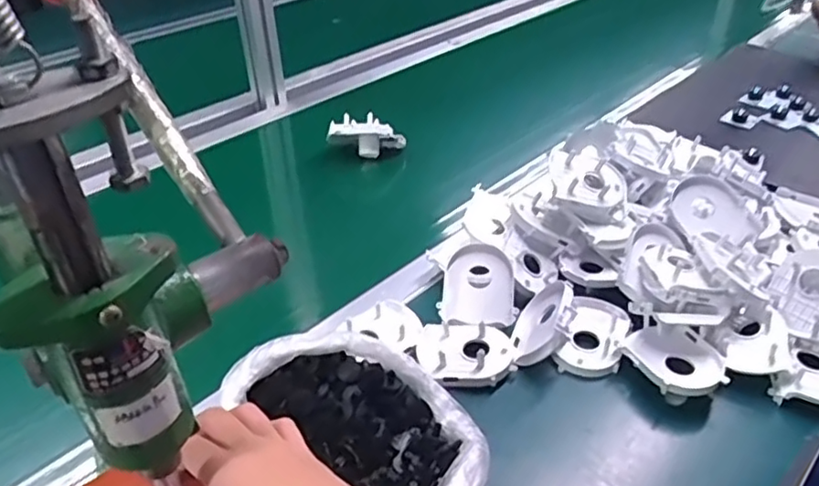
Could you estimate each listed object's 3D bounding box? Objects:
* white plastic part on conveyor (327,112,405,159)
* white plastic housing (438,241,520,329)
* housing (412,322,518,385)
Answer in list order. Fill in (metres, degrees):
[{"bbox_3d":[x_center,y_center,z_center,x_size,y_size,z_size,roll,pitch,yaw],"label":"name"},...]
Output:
[{"bbox_3d":[-0.057,-0.148,0.862,0.103,0.056,0.029,10,36,-10],"label":"white plastic part on conveyor"},{"bbox_3d":[0.068,0.042,0.610,0.067,0.017,0.078,8,71,9],"label":"white plastic housing"},{"bbox_3d":[0.049,0.096,0.563,0.085,0.026,0.070,-1,37,-2],"label":"housing"}]

